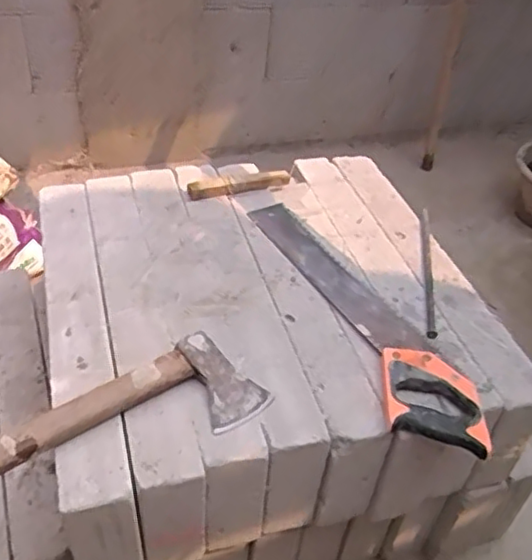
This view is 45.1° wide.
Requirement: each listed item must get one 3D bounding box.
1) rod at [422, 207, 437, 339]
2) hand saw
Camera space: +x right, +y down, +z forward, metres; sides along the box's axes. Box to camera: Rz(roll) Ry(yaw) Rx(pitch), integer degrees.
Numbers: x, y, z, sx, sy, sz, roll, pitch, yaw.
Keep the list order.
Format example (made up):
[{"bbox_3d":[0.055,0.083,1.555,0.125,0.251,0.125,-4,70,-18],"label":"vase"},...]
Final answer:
[{"bbox_3d":[0.246,-0.019,0.967,0.014,0.011,0.297,10,42,4],"label":"rod"},{"bbox_3d":[0.128,0.037,0.877,0.114,0.030,0.499,-12,45,-19],"label":"hand saw"}]

